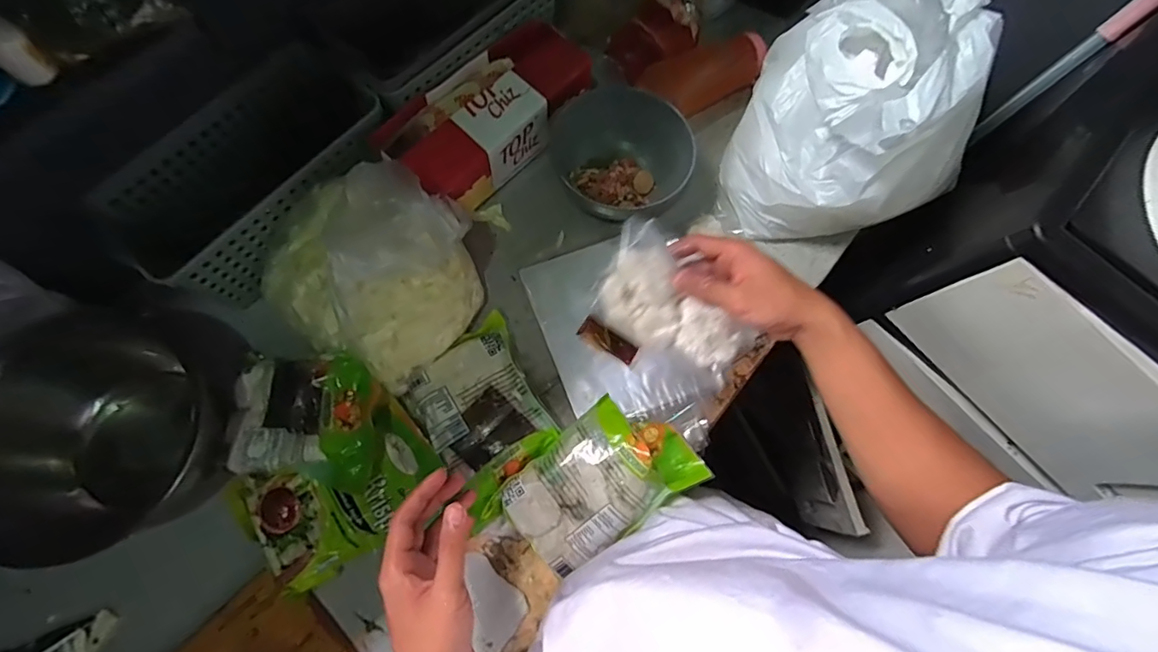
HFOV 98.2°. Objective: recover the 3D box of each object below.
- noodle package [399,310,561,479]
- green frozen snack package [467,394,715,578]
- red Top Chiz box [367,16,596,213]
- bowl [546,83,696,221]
[{"bbox_3d":[-0.110,0.075,0.525,0.123,0.024,0.132,-28,75,-10],"label":"noodle package"},{"bbox_3d":[0.008,0.148,0.483,0.210,0.064,0.123,-29,75,-11],"label":"green frozen snack package"},{"bbox_3d":[-0.102,-0.252,0.596,0.119,0.089,0.267,39,75,10],"label":"red Top Chiz box"},{"bbox_3d":[0.047,-0.211,0.587,0.137,0.069,0.139,1,72,-2],"label":"bowl"}]

